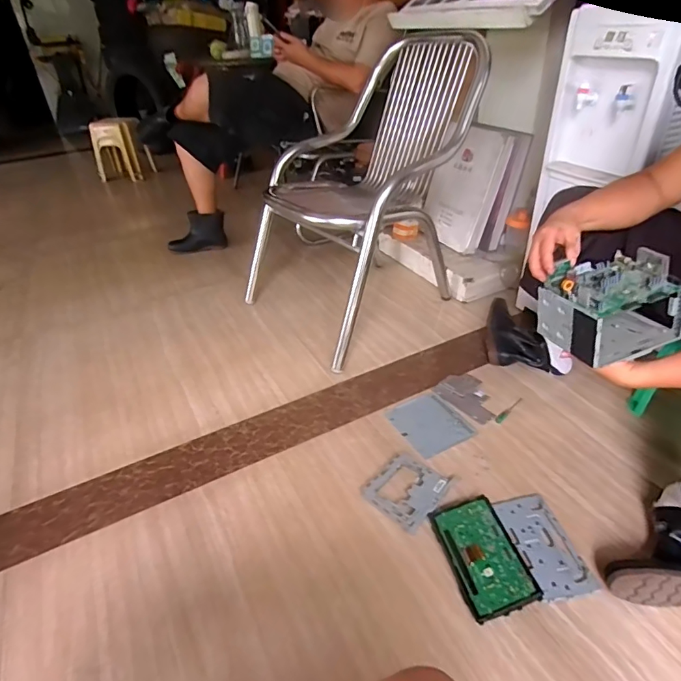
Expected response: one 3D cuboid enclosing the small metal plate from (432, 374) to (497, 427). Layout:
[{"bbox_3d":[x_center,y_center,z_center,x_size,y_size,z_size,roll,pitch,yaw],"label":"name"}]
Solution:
[{"bbox_3d":[0.334,0.141,1.217,0.121,0.012,0.175,-24,39,-26],"label":"small metal plate"}]

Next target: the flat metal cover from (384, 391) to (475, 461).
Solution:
[{"bbox_3d":[0.214,0.202,1.153,0.154,0.011,0.184,-21,37,-23],"label":"flat metal cover"}]

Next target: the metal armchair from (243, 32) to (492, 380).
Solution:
[{"bbox_3d":[0.050,-0.475,1.484,0.669,0.739,0.626,-22,38,-25],"label":"metal armchair"}]

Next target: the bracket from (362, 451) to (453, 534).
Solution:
[{"bbox_3d":[0.131,0.299,0.957,0.135,0.006,0.149,21,41,33],"label":"bracket"}]

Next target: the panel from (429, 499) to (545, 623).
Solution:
[{"bbox_3d":[0.253,0.379,0.845,0.118,0.018,0.203,-23,38,1],"label":"panel"}]

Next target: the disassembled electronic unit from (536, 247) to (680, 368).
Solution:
[{"bbox_3d":[0.473,-0.064,0.828,0.181,0.139,0.154,-12,36,-13],"label":"disassembled electronic unit"}]

